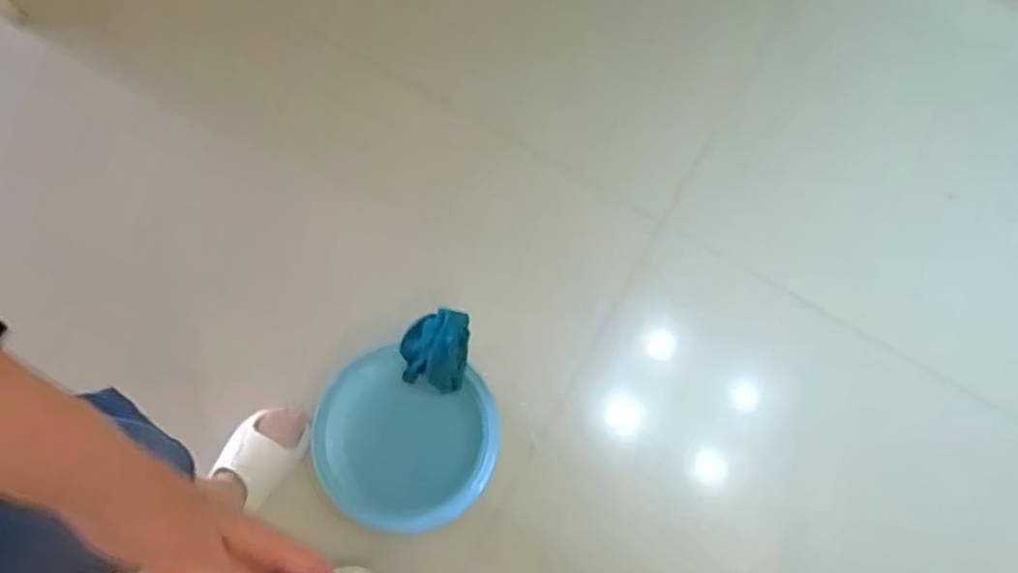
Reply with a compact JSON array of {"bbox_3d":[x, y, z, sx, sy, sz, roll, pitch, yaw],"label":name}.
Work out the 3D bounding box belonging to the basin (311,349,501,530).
[{"bbox_3d":[-0.156,0.233,0.992,0.263,0.058,0.246,0,75,0],"label":"basin"}]

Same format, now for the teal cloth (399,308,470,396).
[{"bbox_3d":[-0.116,0.100,1.042,0.101,0.039,0.125,7,75,1],"label":"teal cloth"}]

